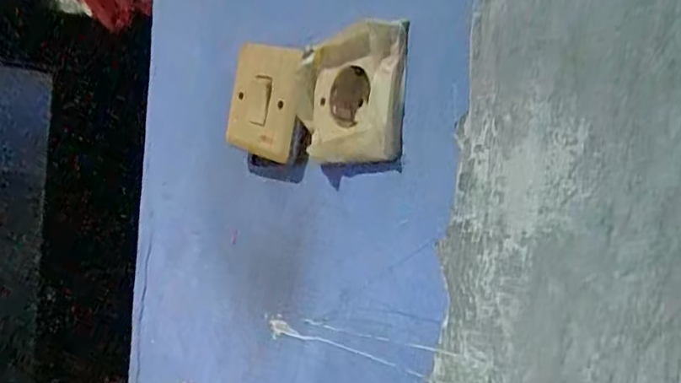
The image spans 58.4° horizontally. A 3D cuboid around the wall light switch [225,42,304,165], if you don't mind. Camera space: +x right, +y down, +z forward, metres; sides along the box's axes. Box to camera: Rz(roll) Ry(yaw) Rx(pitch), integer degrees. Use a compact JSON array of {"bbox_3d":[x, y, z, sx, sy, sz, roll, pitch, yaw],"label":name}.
[{"bbox_3d":[-0.060,-0.068,0.451,0.015,0.079,0.103,7,10,-38],"label":"wall light switch"}]

